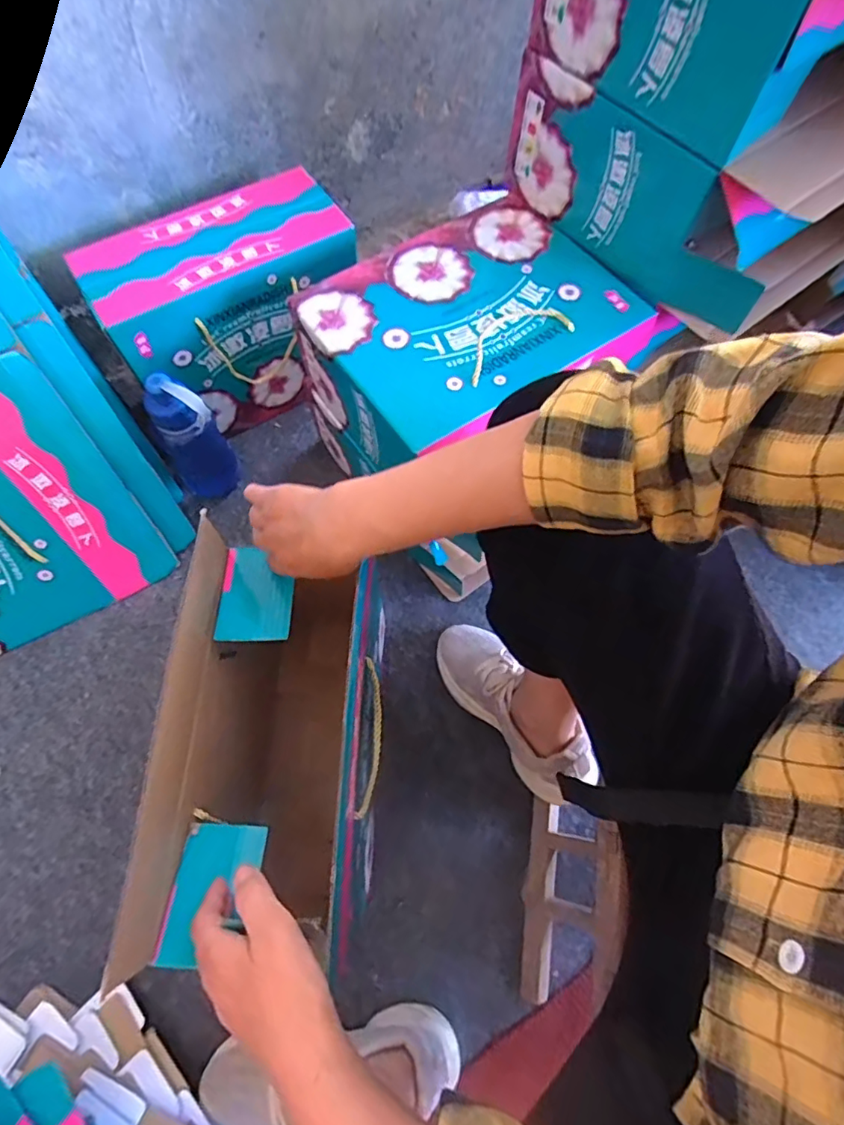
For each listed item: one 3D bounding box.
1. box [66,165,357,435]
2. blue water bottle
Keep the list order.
[{"bbox_3d":[-0.262,-0.355,0.792,0.328,0.253,0.154,-29,71,-12],"label":"box"},{"bbox_3d":[-0.312,-0.158,0.737,0.083,0.230,0.068,-29,70,-12],"label":"blue water bottle"}]

